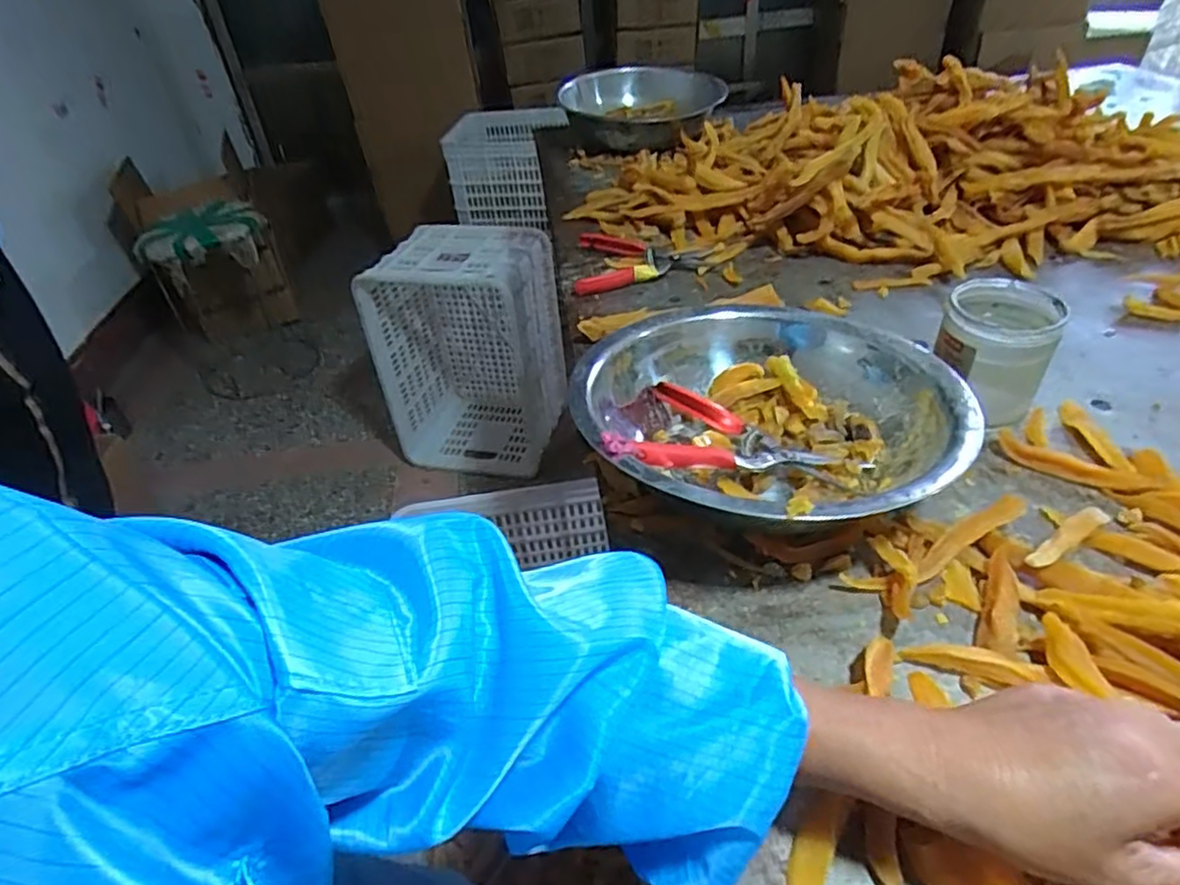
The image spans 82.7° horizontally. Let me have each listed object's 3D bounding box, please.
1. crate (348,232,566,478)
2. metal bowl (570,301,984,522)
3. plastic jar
[{"bbox_3d":[-0.288,-0.222,1.641,0.411,0.555,0.276,2,40,9],"label":"crate"},{"bbox_3d":[0.125,-0.017,0.504,0.261,0.088,0.257,-4,41,3],"label":"metal bowl"},{"bbox_3d":[0.331,-0.073,0.553,0.081,0.095,0.082,-4,41,3],"label":"plastic jar"}]

